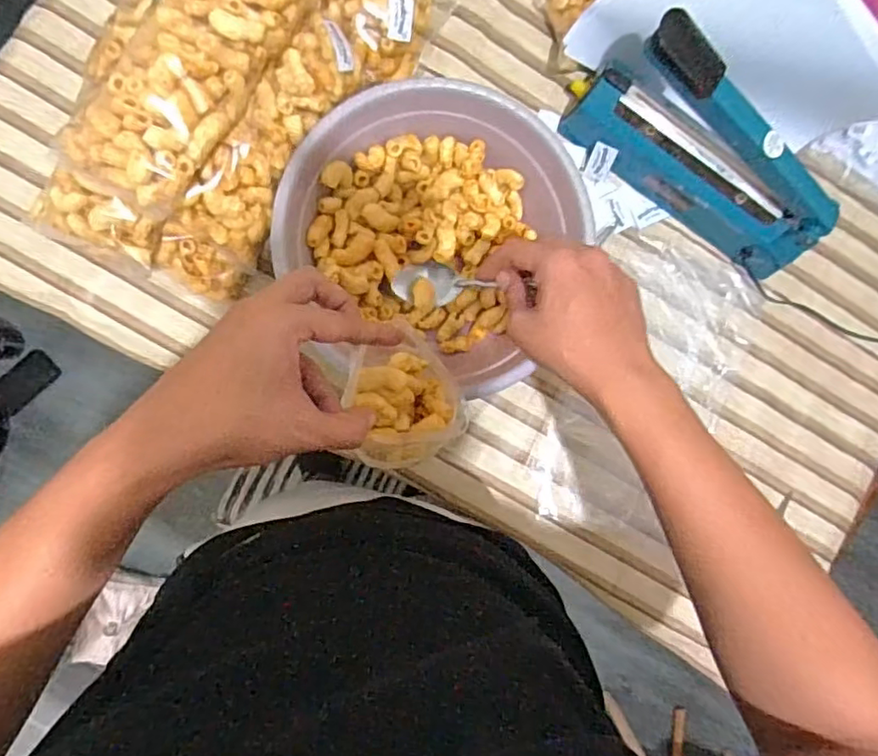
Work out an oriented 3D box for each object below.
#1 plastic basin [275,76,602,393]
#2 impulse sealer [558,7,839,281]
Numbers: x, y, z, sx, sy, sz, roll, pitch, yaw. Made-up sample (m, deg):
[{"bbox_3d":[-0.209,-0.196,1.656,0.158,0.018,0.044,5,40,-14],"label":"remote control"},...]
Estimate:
[{"bbox_3d":[-0.011,-0.144,0.616,0.284,0.102,0.276,0,92,-7],"label":"plastic basin"},{"bbox_3d":[0.284,-0.228,0.620,0.293,0.174,0.071,35,87,-7],"label":"impulse sealer"}]

